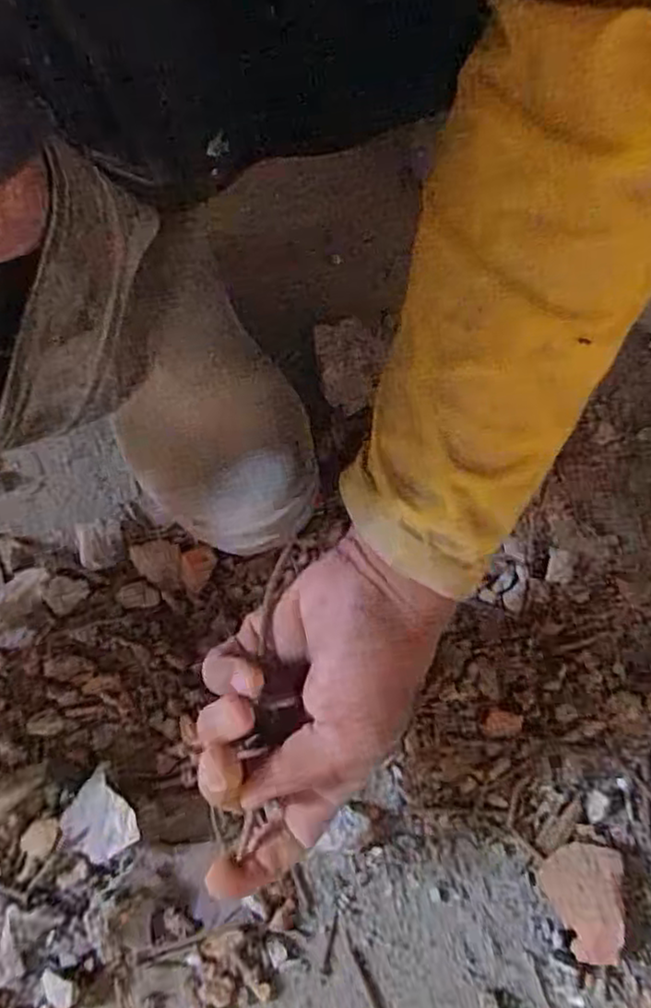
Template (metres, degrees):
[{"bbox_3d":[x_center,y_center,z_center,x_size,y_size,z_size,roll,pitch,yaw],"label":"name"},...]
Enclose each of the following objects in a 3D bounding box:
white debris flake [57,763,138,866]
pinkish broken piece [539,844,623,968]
[{"bbox_3d":[-0.113,0.157,0.345,0.034,0.005,0.038,-44,77,0],"label":"white debris flake"},{"bbox_3d":[0.125,0.193,0.339,0.036,0.004,0.050,-2,71,22],"label":"pinkish broken piece"}]

